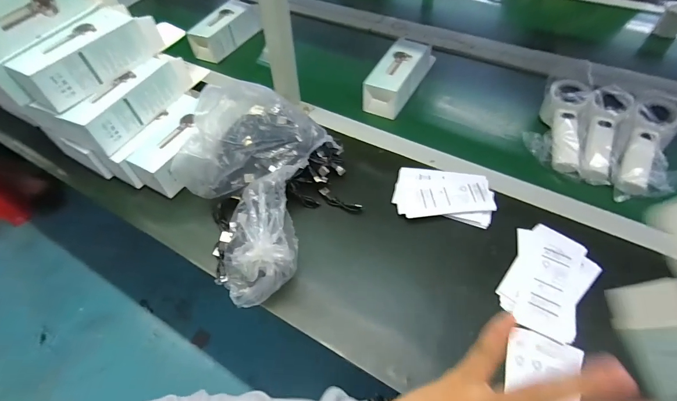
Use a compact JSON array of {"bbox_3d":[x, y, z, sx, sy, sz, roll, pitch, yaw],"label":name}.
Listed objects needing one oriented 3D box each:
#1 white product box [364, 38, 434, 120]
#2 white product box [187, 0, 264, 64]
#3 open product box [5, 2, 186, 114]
[{"bbox_3d":[0.120,-0.241,0.662,0.068,0.062,0.212,23,55,19],"label":"white product box"},{"bbox_3d":[-0.250,-0.382,0.795,0.064,0.061,0.168,25,56,20],"label":"white product box"},{"bbox_3d":[-0.350,-0.228,0.522,0.076,0.061,0.239,23,55,19],"label":"open product box"}]

